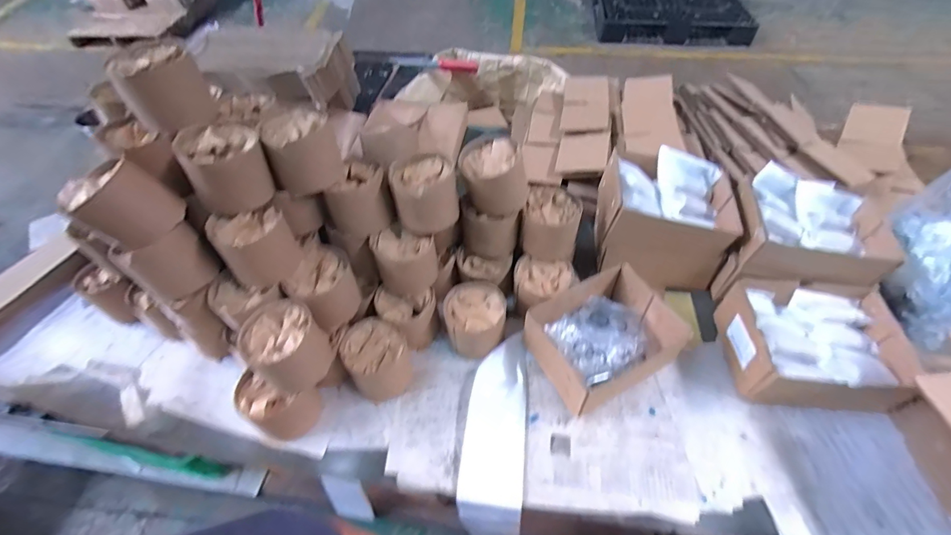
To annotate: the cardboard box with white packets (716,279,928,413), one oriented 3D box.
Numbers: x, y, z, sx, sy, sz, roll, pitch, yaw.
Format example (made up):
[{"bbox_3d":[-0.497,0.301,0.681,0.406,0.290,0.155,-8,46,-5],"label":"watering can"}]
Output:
[{"bbox_3d":[0.472,0.109,0.588,0.198,0.084,0.162,3,52,6],"label":"cardboard box with white packets"}]

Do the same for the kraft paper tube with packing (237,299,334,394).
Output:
[{"bbox_3d":[-0.252,0.104,0.557,0.100,0.080,0.092,-2,51,2],"label":"kraft paper tube with packing"}]

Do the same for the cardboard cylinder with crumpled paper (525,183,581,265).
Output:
[{"bbox_3d":[0.126,-0.072,0.681,0.083,0.084,0.092,8,52,10],"label":"cardboard cylinder with crumpled paper"}]

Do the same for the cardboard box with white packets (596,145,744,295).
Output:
[{"bbox_3d":[0.314,-0.082,0.701,0.195,0.158,0.155,6,52,8],"label":"cardboard box with white packets"}]

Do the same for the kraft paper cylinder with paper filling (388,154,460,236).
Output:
[{"bbox_3d":[-0.076,-0.114,0.623,0.093,0.081,0.100,-10,51,-5],"label":"kraft paper cylinder with paper filling"}]

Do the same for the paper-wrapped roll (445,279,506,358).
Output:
[{"bbox_3d":[0.002,0.084,0.660,0.090,0.078,0.099,-3,51,1],"label":"paper-wrapped roll"}]

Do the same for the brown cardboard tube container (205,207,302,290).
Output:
[{"bbox_3d":[-0.296,-0.027,0.575,0.092,0.092,0.075,-26,54,-16],"label":"brown cardboard tube container"}]

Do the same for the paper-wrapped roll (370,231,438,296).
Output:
[{"bbox_3d":[-0.109,-0.013,0.652,0.091,0.082,0.084,-17,52,-10],"label":"paper-wrapped roll"}]

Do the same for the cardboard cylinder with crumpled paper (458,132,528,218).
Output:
[{"bbox_3d":[0.029,-0.138,0.631,0.098,0.090,0.089,-1,51,3],"label":"cardboard cylinder with crumpled paper"}]

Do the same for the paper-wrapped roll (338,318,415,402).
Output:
[{"bbox_3d":[-0.147,0.139,0.628,0.092,0.080,0.101,-28,55,-18],"label":"paper-wrapped roll"}]

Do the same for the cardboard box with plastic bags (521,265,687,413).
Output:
[{"bbox_3d":[0.188,0.109,0.612,0.196,0.086,0.163,-25,54,-16],"label":"cardboard box with plastic bags"}]

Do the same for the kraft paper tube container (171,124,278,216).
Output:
[{"bbox_3d":[-0.331,-0.136,0.551,0.096,0.084,0.089,-34,57,-22],"label":"kraft paper tube container"}]

